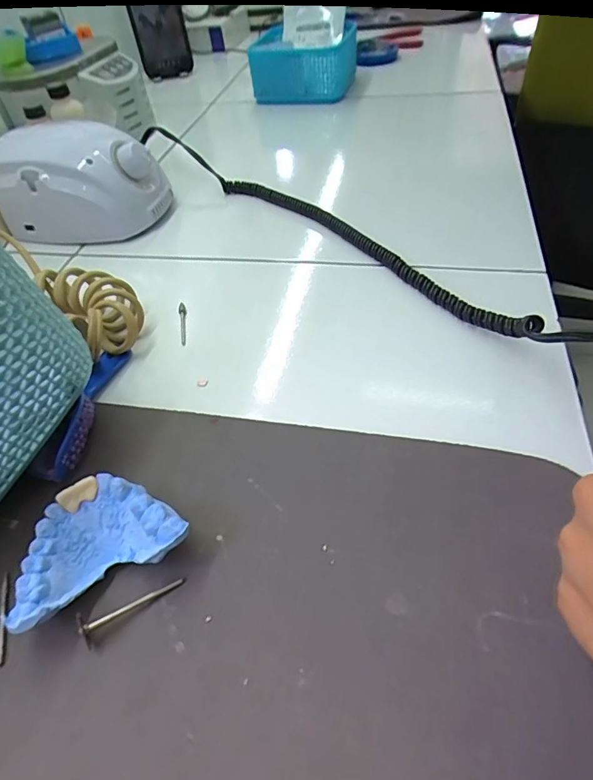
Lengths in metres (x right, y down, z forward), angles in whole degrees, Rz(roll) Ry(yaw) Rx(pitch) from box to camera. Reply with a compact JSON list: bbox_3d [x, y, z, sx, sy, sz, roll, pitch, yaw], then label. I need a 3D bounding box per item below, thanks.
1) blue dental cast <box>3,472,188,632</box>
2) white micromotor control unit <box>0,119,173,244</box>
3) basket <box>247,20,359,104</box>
[{"bbox_3d":[-0.090,0.070,0.211,0.071,0.026,0.052,-26,51,-16],"label":"blue dental cast"},{"bbox_3d":[-0.199,-0.192,0.423,0.136,0.075,0.091,9,50,14],"label":"white micromotor control unit"},{"bbox_3d":[0.013,-0.456,0.639,0.130,0.072,0.129,9,50,14],"label":"basket"}]

